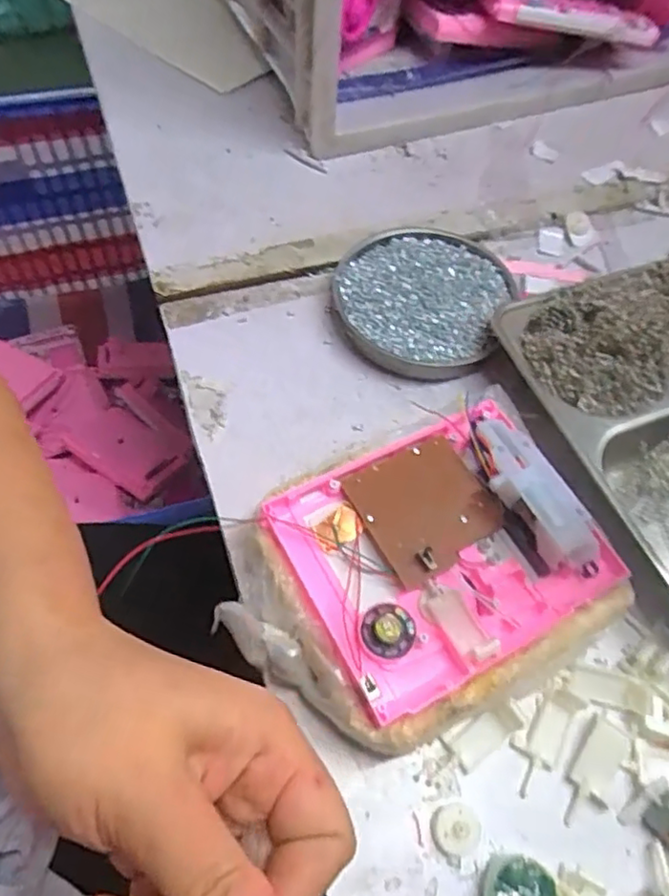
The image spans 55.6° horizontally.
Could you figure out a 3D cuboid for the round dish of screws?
[{"bbox_3d":[0.064,-0.112,0.481,0.126,0.026,0.124,2,58,-3],"label":"round dish of screws"}]

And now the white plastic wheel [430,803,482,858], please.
[{"bbox_3d":[0.060,0.188,0.313,0.025,0.007,0.022,12,58,4],"label":"white plastic wheel"}]

